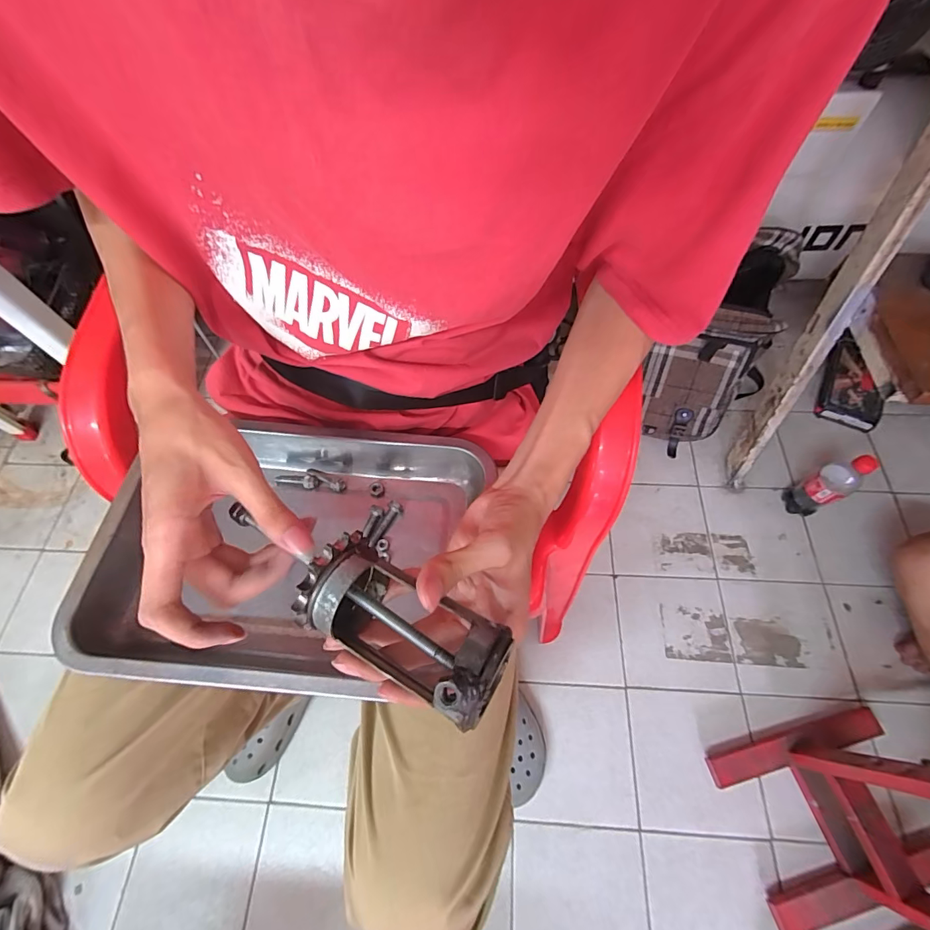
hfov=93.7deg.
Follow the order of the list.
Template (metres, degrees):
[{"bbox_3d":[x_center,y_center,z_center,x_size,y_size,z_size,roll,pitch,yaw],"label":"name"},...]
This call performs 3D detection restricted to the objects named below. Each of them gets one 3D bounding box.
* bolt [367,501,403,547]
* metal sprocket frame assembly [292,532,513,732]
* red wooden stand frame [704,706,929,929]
[{"bbox_3d":[-0.071,0.053,0.388,0.010,0.012,0.044,29,68,16],"label":"bolt"},{"bbox_3d":[-0.034,0.080,0.223,0.120,0.048,0.048,23,67,26],"label":"metal sprocket frame assembly"},{"bbox_3d":[0.577,0.476,0.535,0.299,0.388,0.229,-15,65,-5],"label":"red wooden stand frame"}]

